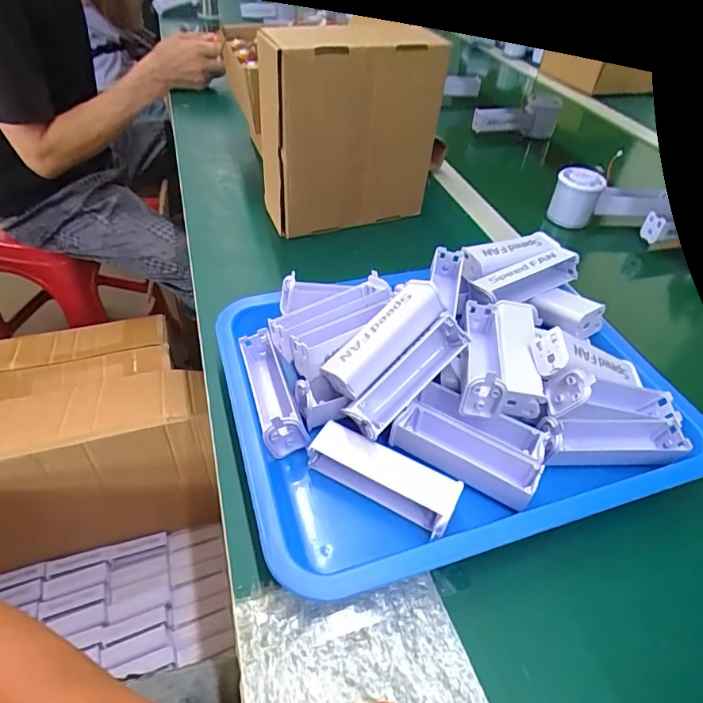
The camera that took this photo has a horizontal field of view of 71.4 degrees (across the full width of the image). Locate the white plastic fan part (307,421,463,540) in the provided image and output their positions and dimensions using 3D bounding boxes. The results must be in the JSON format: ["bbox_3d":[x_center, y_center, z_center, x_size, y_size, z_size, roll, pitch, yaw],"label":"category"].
[{"bbox_3d":[0.022,0.083,0.331,0.100,0.026,0.031,25,47,19],"label":"white plastic fan part"}]

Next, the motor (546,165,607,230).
[{"bbox_3d":[0.296,-0.204,0.648,0.057,0.069,0.049,20,46,15],"label":"motor"}]

